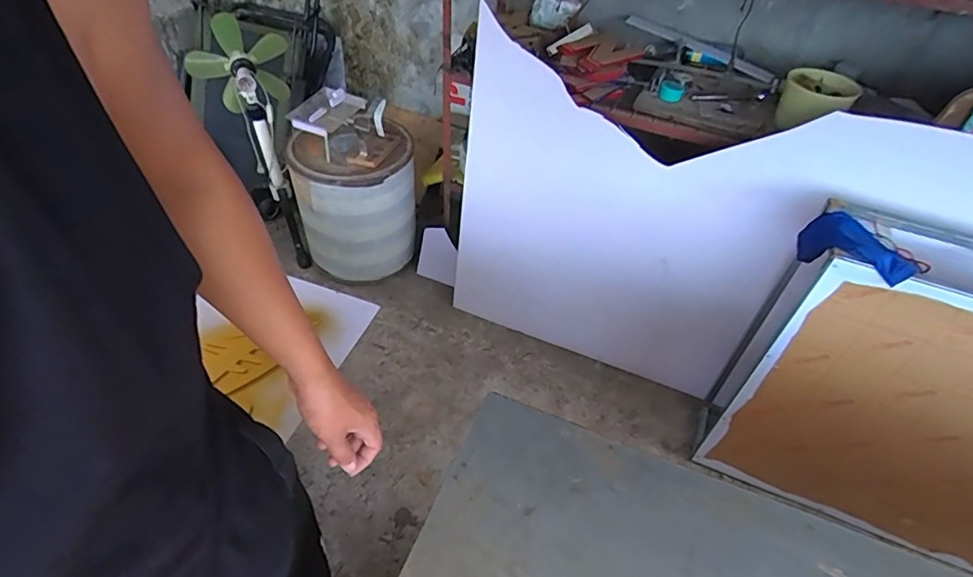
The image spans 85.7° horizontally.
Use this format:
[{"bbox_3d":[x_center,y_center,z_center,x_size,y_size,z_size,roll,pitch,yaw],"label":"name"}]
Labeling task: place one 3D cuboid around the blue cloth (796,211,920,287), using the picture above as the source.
[{"bbox_3d":[0.707,-0.069,1.012,0.104,0.104,0.199,-18,37,-22],"label":"blue cloth"}]

